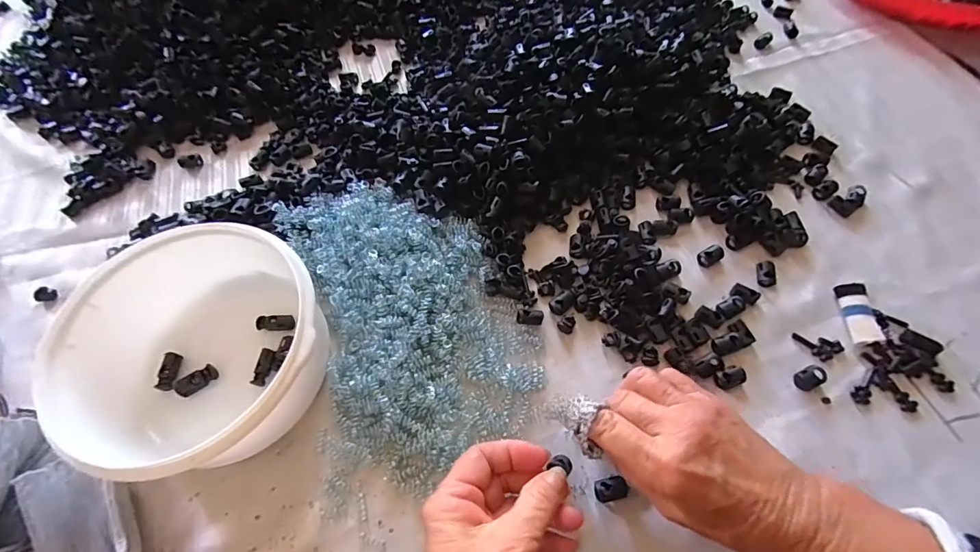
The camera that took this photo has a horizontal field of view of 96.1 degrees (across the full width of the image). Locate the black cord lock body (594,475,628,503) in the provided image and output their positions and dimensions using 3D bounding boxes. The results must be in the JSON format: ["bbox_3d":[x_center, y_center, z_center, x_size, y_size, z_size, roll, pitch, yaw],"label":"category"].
[{"bbox_3d":[0.078,0.138,0.285,0.019,0.009,0.013,-11,62,-3],"label":"black cord lock body"}]

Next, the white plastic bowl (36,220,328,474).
[{"bbox_3d":[-0.189,0.053,0.299,0.158,0.079,0.143,-37,66,-16],"label":"white plastic bowl"}]

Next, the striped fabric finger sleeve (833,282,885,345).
[{"bbox_3d":[0.276,0.028,0.330,0.019,0.014,0.048,0,62,3],"label":"striped fabric finger sleeve"}]

